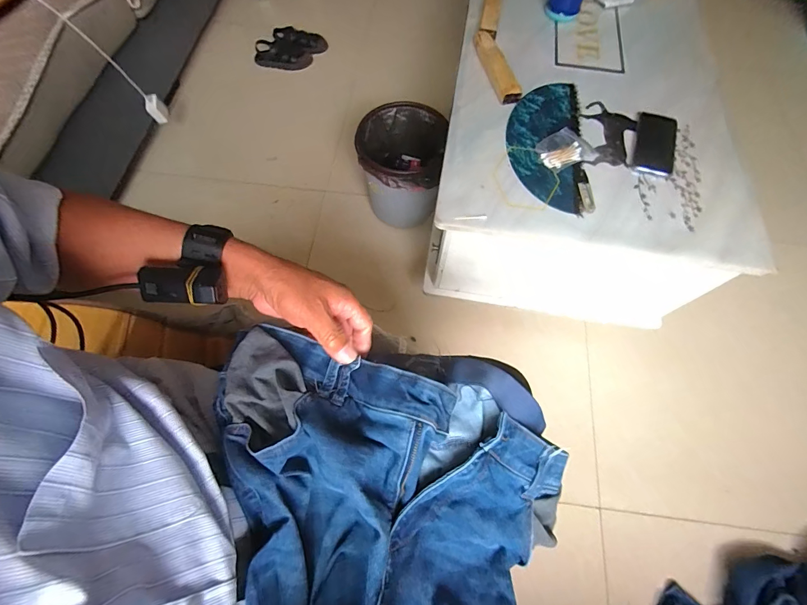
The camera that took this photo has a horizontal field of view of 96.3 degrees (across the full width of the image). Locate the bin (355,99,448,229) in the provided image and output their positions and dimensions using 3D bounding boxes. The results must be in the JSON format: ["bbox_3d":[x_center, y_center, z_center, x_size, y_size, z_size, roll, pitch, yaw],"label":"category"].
[{"bbox_3d":[-0.010,-0.353,1.030,0.226,0.279,0.252,2,67,0],"label":"bin"}]

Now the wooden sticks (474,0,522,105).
[{"bbox_3d":[0.210,-0.632,0.848,0.086,0.029,0.446,1,67,0],"label":"wooden sticks"}]

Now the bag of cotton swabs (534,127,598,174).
[{"bbox_3d":[0.319,-0.302,0.723,0.104,0.015,0.088,-31,71,-13],"label":"bag of cotton swabs"}]

